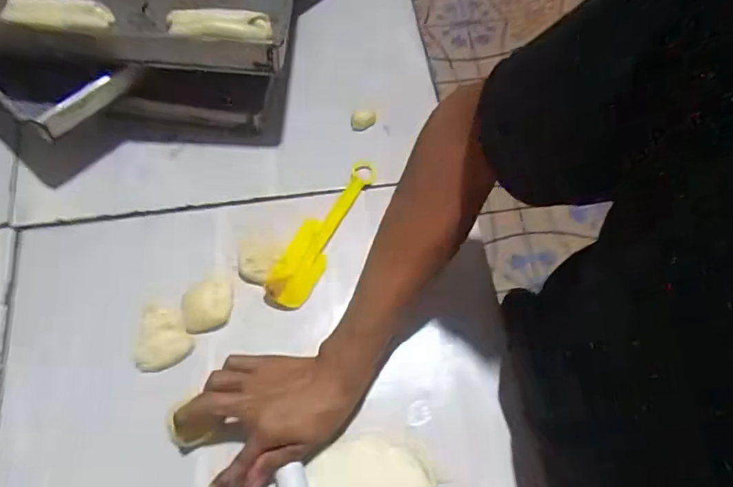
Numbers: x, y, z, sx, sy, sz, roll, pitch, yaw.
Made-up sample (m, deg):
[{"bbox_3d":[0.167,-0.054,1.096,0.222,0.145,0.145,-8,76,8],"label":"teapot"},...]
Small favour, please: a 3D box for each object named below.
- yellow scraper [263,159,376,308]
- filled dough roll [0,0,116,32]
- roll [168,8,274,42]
[{"bbox_3d":[-0.045,-0.019,0.570,0.042,0.017,0.192,26,68,9],"label":"yellow scraper"},{"bbox_3d":[-0.320,-0.239,0.548,0.105,0.018,0.033,0,67,-1],"label":"filled dough roll"},{"bbox_3d":[-0.152,-0.227,0.548,0.102,0.020,0.032,-3,67,-2],"label":"roll"}]

